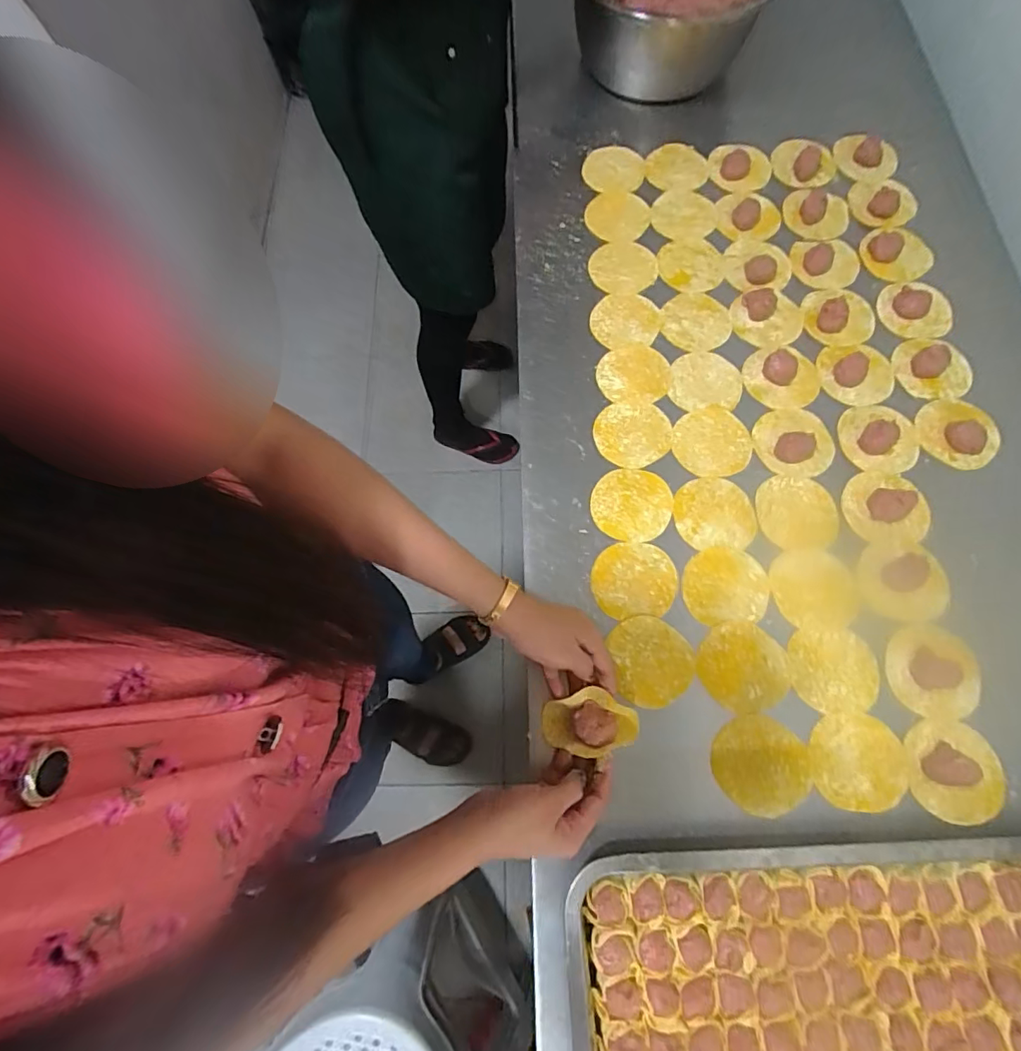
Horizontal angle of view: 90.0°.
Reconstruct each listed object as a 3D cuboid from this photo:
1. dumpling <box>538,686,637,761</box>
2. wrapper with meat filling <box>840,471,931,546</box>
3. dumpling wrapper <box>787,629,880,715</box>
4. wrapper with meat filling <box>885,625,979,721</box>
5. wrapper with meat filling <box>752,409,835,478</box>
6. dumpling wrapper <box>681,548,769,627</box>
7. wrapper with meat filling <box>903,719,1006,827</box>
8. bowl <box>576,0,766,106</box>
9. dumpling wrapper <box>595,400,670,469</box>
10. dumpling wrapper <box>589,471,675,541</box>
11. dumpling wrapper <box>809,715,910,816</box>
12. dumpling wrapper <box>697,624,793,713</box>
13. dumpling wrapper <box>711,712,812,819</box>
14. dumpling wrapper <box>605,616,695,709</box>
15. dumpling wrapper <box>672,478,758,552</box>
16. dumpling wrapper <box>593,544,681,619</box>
[{"bbox_3d":[0.072,0.177,0.458,0.083,0.032,0.053,11,75,5],"label":"dumpling"},{"bbox_3d":[0.385,-0.019,0.518,0.079,0.029,0.080,0,71,1],"label":"wrapper with meat filling"},{"bbox_3d":[0.302,0.136,0.477,0.076,0.004,0.074,-2,74,6],"label":"dumpling wrapper"},{"bbox_3d":[0.387,0.132,0.464,0.072,0.022,0.082,-18,72,-5],"label":"wrapper with meat filling"},{"bbox_3d":[0.309,-0.092,0.553,0.085,0.012,0.081,0,71,1],"label":"wrapper with meat filling"},{"bbox_3d":[0.213,0.060,0.506,0.082,0.004,0.072,-8,73,2],"label":"dumpling wrapper"},{"bbox_3d":[0.392,0.216,0.443,0.082,0.027,0.081,10,72,5],"label":"wrapper with meat filling"},{"bbox_3d":[0.224,-0.711,0.695,0.232,0.143,0.231,24,74,9],"label":"bowl"},{"bbox_3d":[0.135,-0.101,0.564,0.083,0.004,0.077,0,71,1],"label":"dumpling wrapper"},{"bbox_3d":[0.127,-0.023,0.538,0.078,0.004,0.080,0,71,1],"label":"dumpling wrapper"},{"bbox_3d":[0.306,0.210,0.453,0.079,0.007,0.077,2,74,7],"label":"dumpling wrapper"},{"bbox_3d":[0.220,0.133,0.481,0.084,0.004,0.079,12,72,6],"label":"dumpling wrapper"},{"bbox_3d":[0.224,0.214,0.457,0.081,0.006,0.079,0,71,1],"label":"dumpling wrapper"},{"bbox_3d":[0.136,0.129,0.488,0.073,0.004,0.081,-10,72,1],"label":"dumpling wrapper"},{"bbox_3d":[0.213,-0.012,0.532,0.083,0.004,0.076,0,72,1],"label":"dumpling wrapper"},{"bbox_3d":[0.124,0.055,0.515,0.084,0.004,0.074,-8,72,1],"label":"dumpling wrapper"}]

